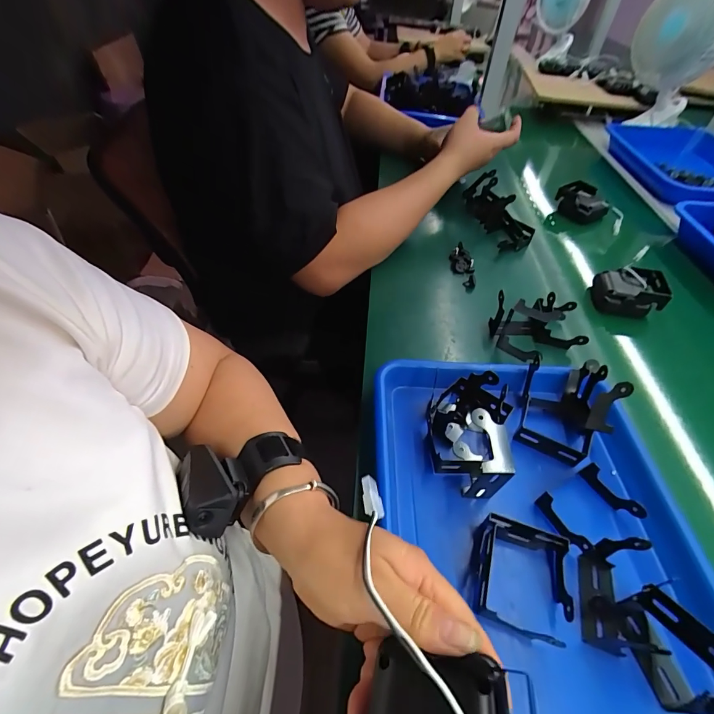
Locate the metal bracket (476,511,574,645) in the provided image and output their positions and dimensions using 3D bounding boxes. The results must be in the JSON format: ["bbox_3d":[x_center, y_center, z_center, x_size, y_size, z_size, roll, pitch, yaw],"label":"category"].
[{"bbox_3d":[0.122,0.165,0.280,0.064,0.030,0.072,13,49,9],"label":"metal bracket"}]

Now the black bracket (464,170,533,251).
[{"bbox_3d":[0.232,-0.243,0.626,0.067,0.060,0.153,-12,50,-13],"label":"black bracket"}]

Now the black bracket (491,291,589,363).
[{"bbox_3d":[0.229,-0.047,0.450,0.119,0.061,0.070,-7,49,-9],"label":"black bracket"}]

